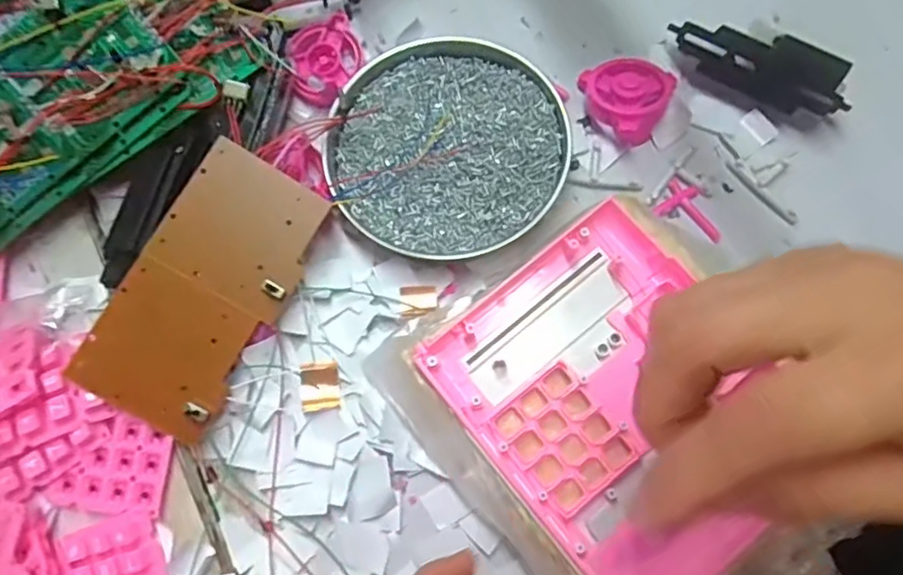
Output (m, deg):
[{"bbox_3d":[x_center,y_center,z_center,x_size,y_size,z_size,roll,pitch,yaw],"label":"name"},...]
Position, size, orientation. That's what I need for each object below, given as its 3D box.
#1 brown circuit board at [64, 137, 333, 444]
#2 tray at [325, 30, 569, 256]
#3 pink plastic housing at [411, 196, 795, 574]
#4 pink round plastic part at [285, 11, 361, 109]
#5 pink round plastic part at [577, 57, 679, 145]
[{"bbox_3d":[-0.128,0.000,0.324,0.072,0.005,0.144,32,84,-8],"label":"brown circuit board"},{"bbox_3d":[-0.004,-0.083,0.361,0.133,0.022,0.129,-20,77,-2],"label":"tray"},{"bbox_3d":[0.082,0.057,0.304,0.129,0.020,0.166,-37,79,-8],"label":"pink plastic housing"},{"bbox_3d":[-0.076,-0.138,0.380,0.043,0.021,0.052,-14,77,-1],"label":"pink round plastic part"},{"bbox_3d":[0.107,-0.115,0.368,0.046,0.021,0.051,-28,78,-4],"label":"pink round plastic part"}]

